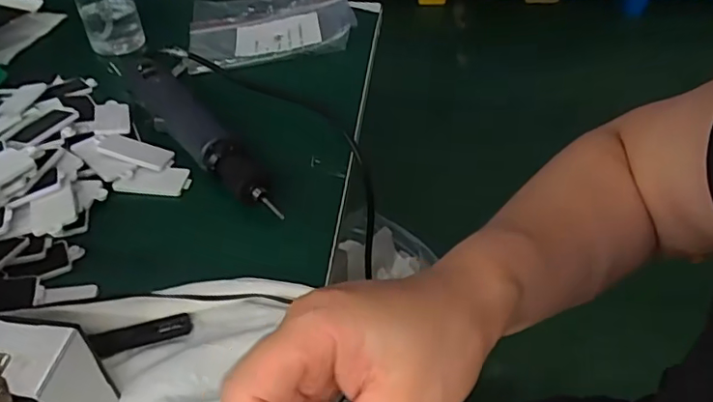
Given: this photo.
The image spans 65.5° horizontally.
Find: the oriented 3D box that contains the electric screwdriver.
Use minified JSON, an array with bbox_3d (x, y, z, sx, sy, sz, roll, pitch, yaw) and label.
[{"bbox_3d":[-0.139,-0.059,0.502,0.049,0.035,0.262,-30,52,-28],"label":"electric screwdriver"}]

